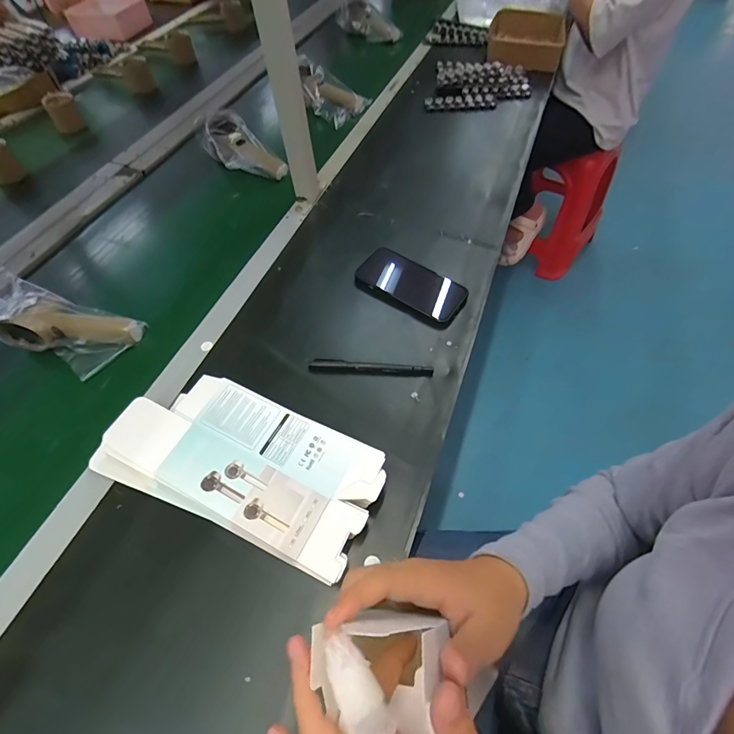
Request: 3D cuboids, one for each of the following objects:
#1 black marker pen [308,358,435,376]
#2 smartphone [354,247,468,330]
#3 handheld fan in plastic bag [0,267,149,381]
[{"bbox_3d":[0.005,0.002,0.485,0.146,0.012,0.014,5,58,4],"label":"black marker pen"},{"bbox_3d":[0.061,-0.114,0.556,0.146,0.012,0.077,31,66,21],"label":"smartphone"},{"bbox_3d":[-0.390,-0.052,0.509,0.195,0.056,0.091,18,58,-8],"label":"handheld fan in plastic bag"}]

